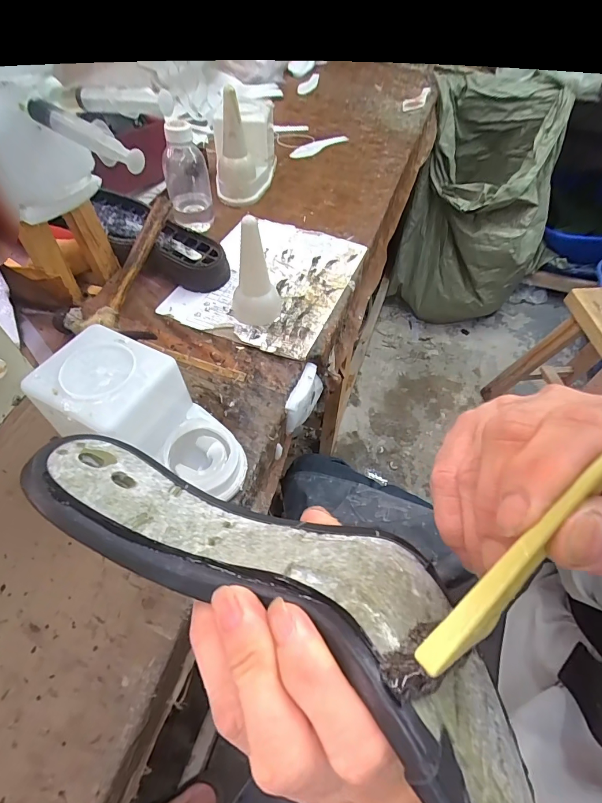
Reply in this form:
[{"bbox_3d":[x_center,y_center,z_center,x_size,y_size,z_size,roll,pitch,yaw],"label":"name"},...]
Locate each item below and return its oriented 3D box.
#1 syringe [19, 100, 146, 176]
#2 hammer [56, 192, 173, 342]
[{"bbox_3d":[-0.203,-0.249,0.367,0.145,0.027,0.016,29,58,15],"label":"syringe"},{"bbox_3d":[-0.235,-0.187,0.564,0.130,0.053,0.242,18,74,8],"label":"hammer"}]

